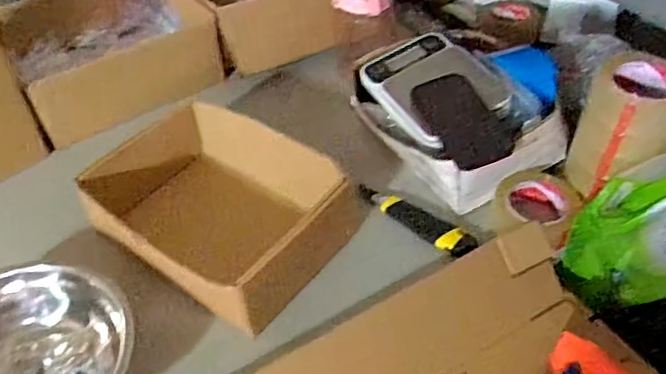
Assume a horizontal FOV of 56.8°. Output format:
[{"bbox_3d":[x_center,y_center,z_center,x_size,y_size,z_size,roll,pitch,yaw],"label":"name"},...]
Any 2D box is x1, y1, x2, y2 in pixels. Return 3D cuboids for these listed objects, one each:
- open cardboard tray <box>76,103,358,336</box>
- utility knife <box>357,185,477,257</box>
[{"bbox_3d":[-0.162,0.027,0.797,0.310,0.095,0.227,26,51,25],"label":"open cardboard tray"},{"bbox_3d":[0.109,0.036,0.833,0.183,0.035,0.032,34,55,31],"label":"utility knife"}]

